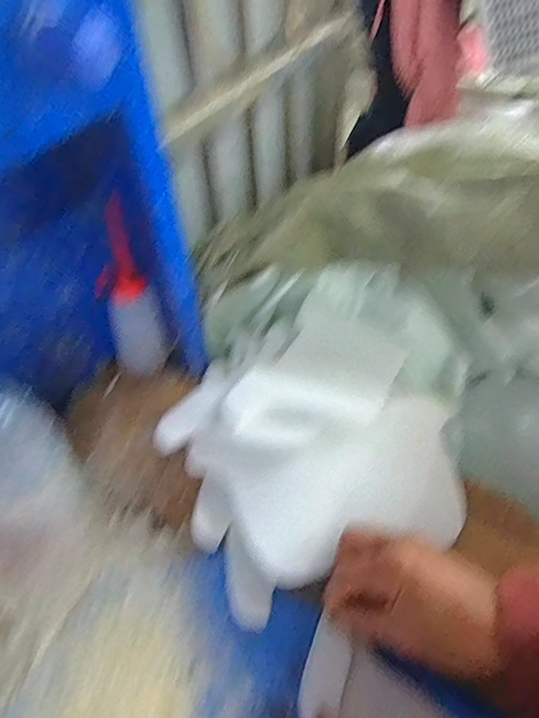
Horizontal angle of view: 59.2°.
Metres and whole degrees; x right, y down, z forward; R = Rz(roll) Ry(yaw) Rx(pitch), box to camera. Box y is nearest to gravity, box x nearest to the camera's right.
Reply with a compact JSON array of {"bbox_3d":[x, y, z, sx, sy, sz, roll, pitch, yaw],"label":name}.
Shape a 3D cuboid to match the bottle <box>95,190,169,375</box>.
[{"bbox_3d":[-0.146,-0.061,0.488,0.053,0.174,0.049,-19,53,-13],"label":"bottle"}]

